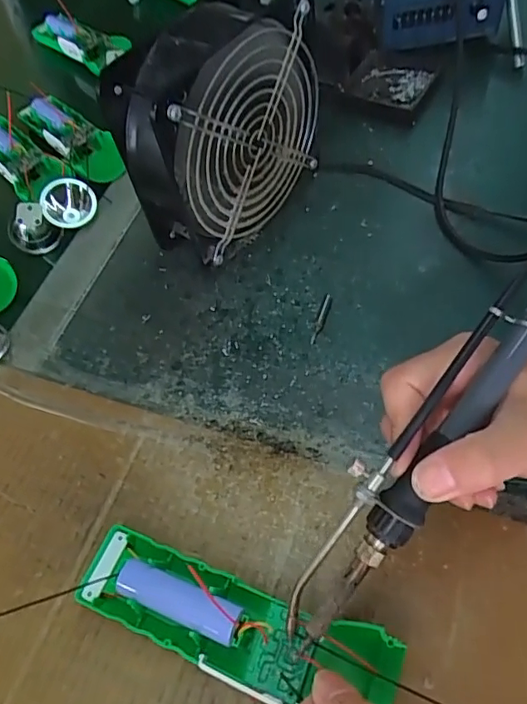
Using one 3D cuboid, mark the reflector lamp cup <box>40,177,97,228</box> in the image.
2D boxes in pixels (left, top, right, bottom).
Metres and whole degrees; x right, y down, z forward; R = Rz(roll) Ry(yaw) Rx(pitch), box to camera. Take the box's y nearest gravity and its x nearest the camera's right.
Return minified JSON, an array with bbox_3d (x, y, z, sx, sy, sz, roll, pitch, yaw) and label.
[{"bbox_3d":[-0.158,-0.120,0.442,0.042,0.035,0.023,-27,59,-13],"label":"reflector lamp cup"}]

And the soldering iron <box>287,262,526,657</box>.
[{"bbox_3d":[0.071,0.044,0.233,0.026,0.016,0.208,36,94,24],"label":"soldering iron"}]

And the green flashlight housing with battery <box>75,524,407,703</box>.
[{"bbox_3d":[-0.017,0.127,0.257,0.156,0.021,0.045,12,59,20],"label":"green flashlight housing with battery"}]

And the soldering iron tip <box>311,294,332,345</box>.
[{"bbox_3d":[0.040,-0.023,0.370,0.006,0.008,0.038,17,75,15],"label":"soldering iron tip"}]

